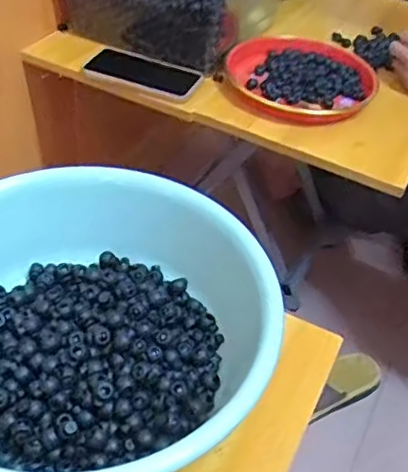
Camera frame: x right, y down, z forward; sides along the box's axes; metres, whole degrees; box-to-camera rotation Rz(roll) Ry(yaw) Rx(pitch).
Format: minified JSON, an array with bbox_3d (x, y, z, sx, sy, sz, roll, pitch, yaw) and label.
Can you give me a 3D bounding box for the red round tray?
[{"bbox_3d":[0.145,-0.234,0.883,0.204,0.034,0.204,4,44,-4],"label":"red round tray"}]

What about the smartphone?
[{"bbox_3d":[-0.084,-0.230,0.857,0.160,0.014,0.077,16,45,9],"label":"smartphone"}]

